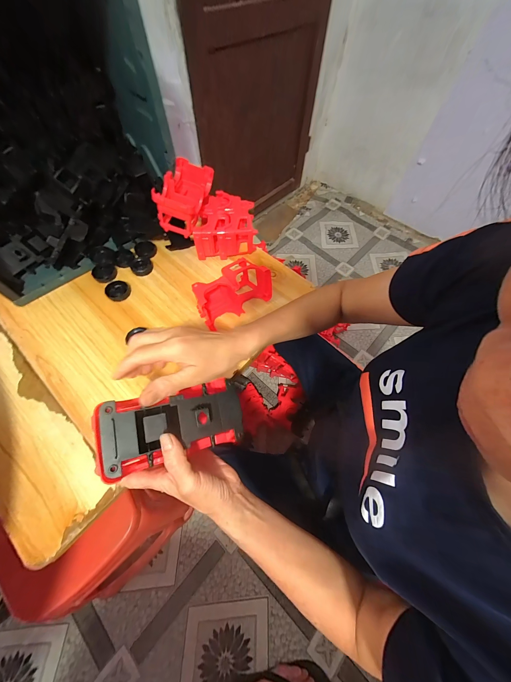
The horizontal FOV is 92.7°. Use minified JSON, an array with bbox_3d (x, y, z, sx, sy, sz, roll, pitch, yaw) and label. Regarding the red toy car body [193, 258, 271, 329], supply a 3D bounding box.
[{"bbox_3d":[-0.049,-0.104,0.489,0.153,0.079,0.083,-30,65,-18],"label":"red toy car body"}]

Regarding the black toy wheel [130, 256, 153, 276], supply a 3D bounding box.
[{"bbox_3d":[-0.260,-0.173,0.554,0.047,0.014,0.053,-22,63,-14],"label":"black toy wheel"}]

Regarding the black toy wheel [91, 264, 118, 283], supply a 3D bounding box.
[{"bbox_3d":[-0.333,-0.151,0.538,0.049,0.016,0.049,1,60,-1],"label":"black toy wheel"}]

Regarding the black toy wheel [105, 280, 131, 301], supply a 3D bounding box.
[{"bbox_3d":[-0.291,-0.107,0.517,0.047,0.015,0.042,-36,67,-20],"label":"black toy wheel"}]

